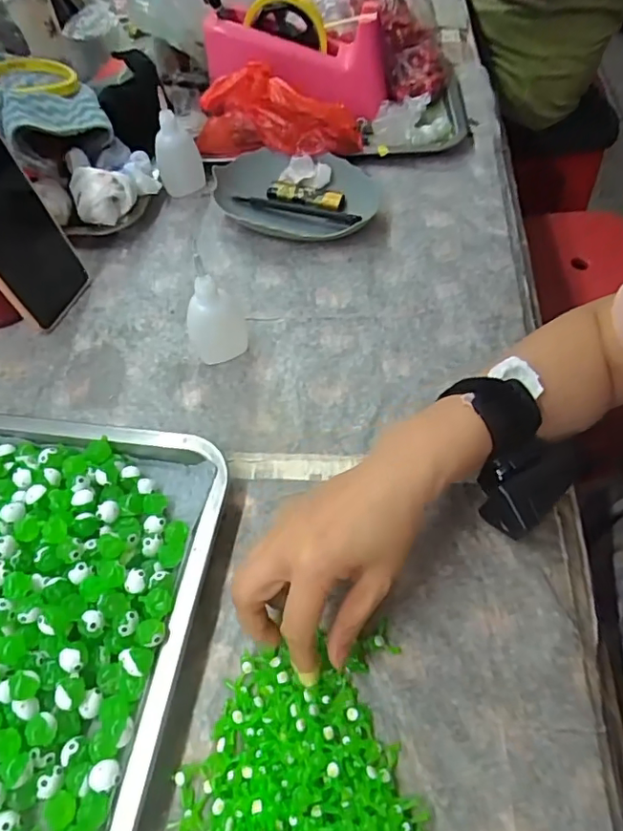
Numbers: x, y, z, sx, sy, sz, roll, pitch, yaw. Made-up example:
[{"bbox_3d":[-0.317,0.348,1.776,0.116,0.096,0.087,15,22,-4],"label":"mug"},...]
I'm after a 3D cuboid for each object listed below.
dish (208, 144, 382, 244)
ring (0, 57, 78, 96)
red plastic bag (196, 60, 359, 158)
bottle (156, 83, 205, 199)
[{"bbox_3d":[-0.018,-0.222,0.538,0.157,0.030,0.096,11,58,11],"label":"dish"},{"bbox_3d":[-0.289,-0.345,0.553,0.101,0.015,0.086,23,61,18],"label":"ring"},{"bbox_3d":[-0.037,-0.302,0.551,0.165,0.080,0.044,9,57,10],"label":"red plastic bag"},{"bbox_3d":[-0.139,-0.276,0.548,0.044,0.092,0.036,-14,56,-6],"label":"bottle"}]

